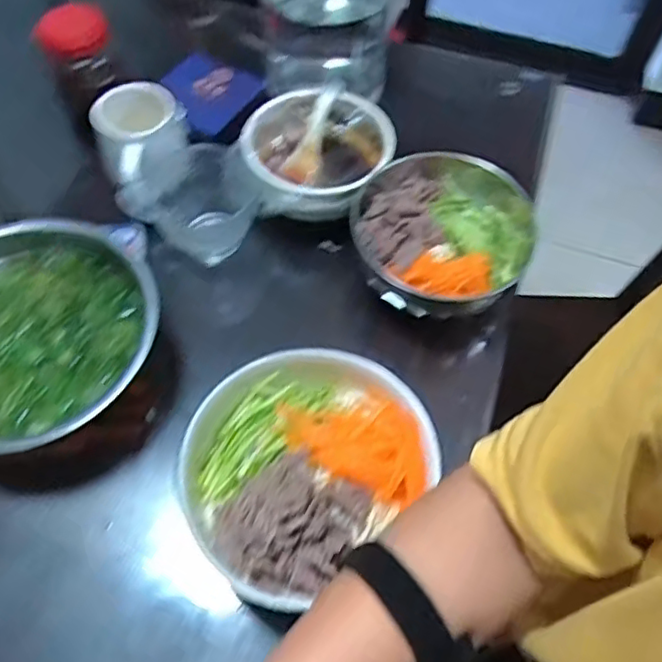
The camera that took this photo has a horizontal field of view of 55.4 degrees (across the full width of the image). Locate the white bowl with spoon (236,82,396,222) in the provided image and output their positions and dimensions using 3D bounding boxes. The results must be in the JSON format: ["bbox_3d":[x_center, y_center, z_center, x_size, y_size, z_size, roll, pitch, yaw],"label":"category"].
[{"bbox_3d":[-0.016,-0.190,0.692,0.160,0.065,0.163,1,60,-2],"label":"white bowl with spoon"}]

